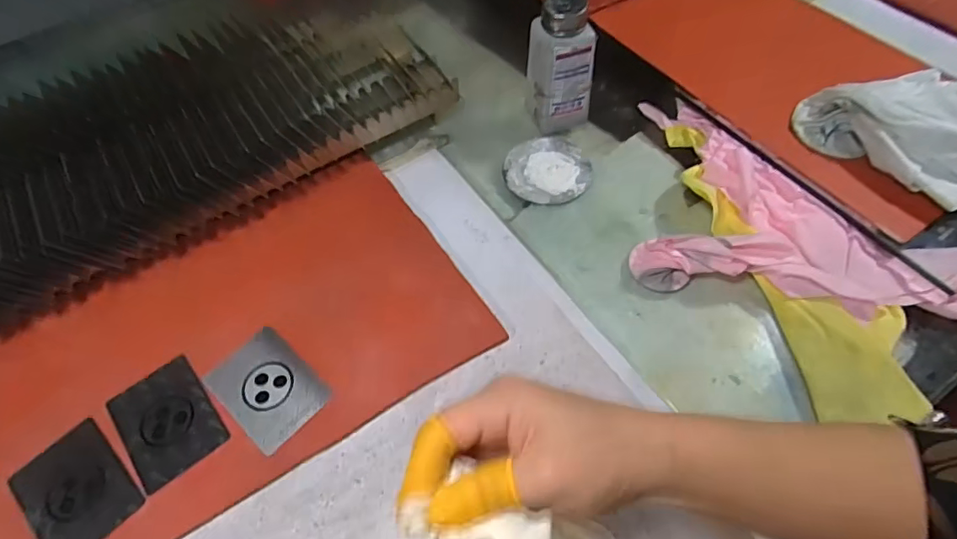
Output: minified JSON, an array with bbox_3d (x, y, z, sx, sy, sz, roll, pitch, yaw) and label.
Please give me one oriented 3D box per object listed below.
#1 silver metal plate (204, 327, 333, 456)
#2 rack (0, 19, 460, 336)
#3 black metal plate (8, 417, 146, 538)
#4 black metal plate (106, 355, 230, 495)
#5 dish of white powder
[{"bbox_3d":[-0.158,0.087,0.404,0.085,0.004,0.061,38,64,22],"label":"silver metal plate"},{"bbox_3d":[-0.290,-0.095,0.475,0.528,0.090,0.187,-31,62,-14],"label":"rack"},{"bbox_3d":[-0.273,0.149,0.366,0.087,0.008,0.059,36,63,28],"label":"black metal plate"},{"bbox_3d":[-0.225,0.109,0.391,0.061,0.004,0.083,-36,64,-19],"label":"black metal plate"},{"bbox_3d":[0.067,-0.097,0.523,0.082,0.010,0.083,-2,59,3],"label":"dish of white powder"}]

